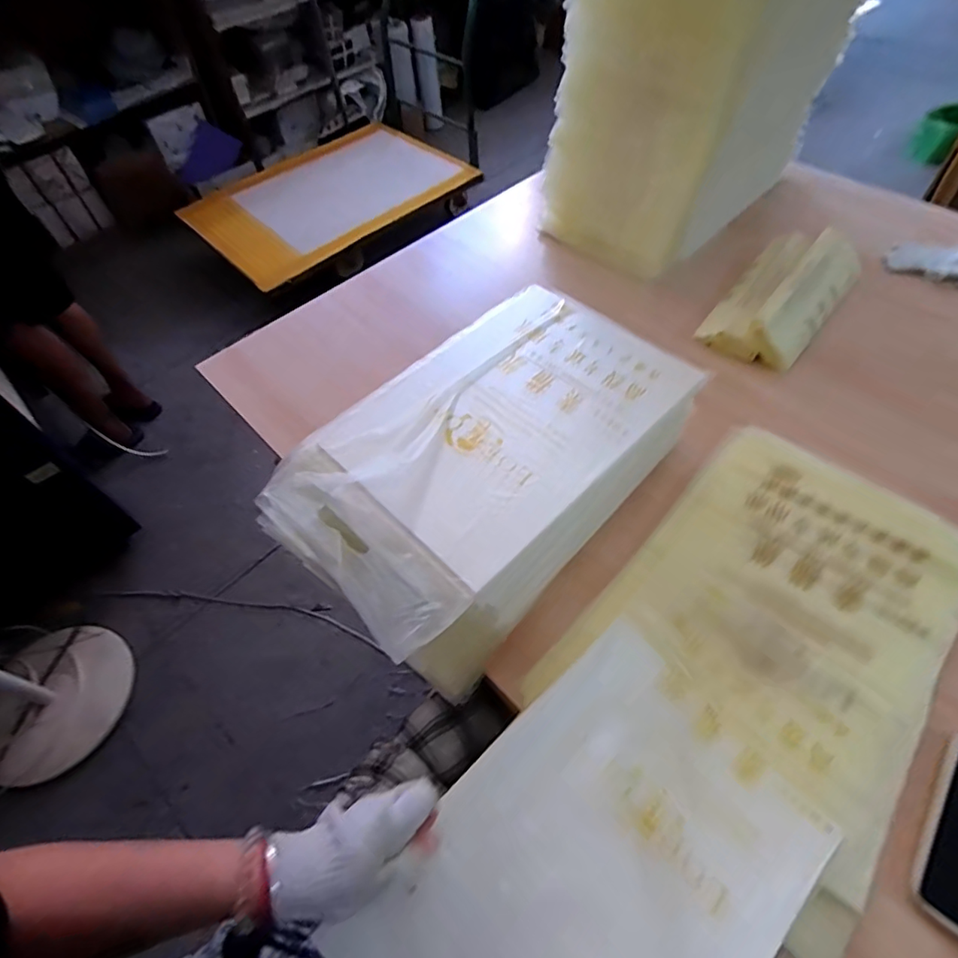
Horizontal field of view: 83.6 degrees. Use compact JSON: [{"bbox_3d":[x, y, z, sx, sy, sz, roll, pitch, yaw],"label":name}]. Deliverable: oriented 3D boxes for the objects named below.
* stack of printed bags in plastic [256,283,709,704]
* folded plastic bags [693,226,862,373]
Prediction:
[{"bbox_3d":[0.010,-0.026,0.636,0.296,0.124,0.463,37,65,26],"label":"stack of printed bags in plastic"},{"bbox_3d":[0.499,-0.305,0.877,0.153,0.067,0.304,34,64,25],"label":"folded plastic bags"}]

